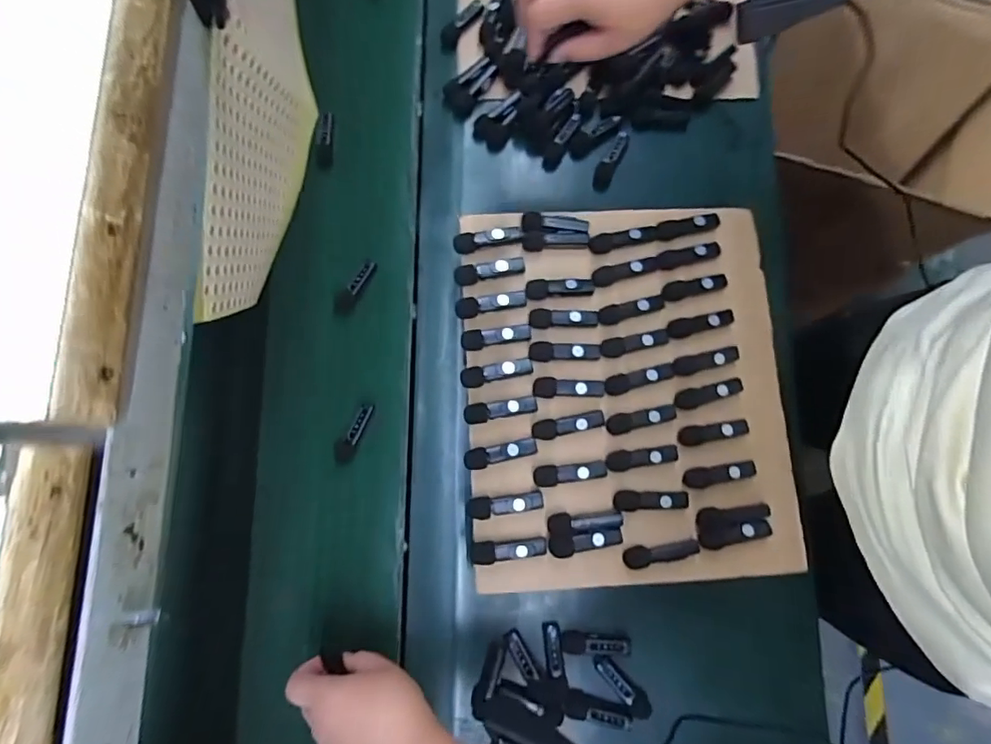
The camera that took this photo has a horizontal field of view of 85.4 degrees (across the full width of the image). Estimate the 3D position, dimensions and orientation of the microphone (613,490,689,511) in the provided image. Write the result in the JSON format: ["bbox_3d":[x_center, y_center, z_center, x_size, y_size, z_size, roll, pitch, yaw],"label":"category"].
[{"bbox_3d":[0.140,0.115,0.479,0.068,0.012,0.018,0,80,1],"label":"microphone"}]

